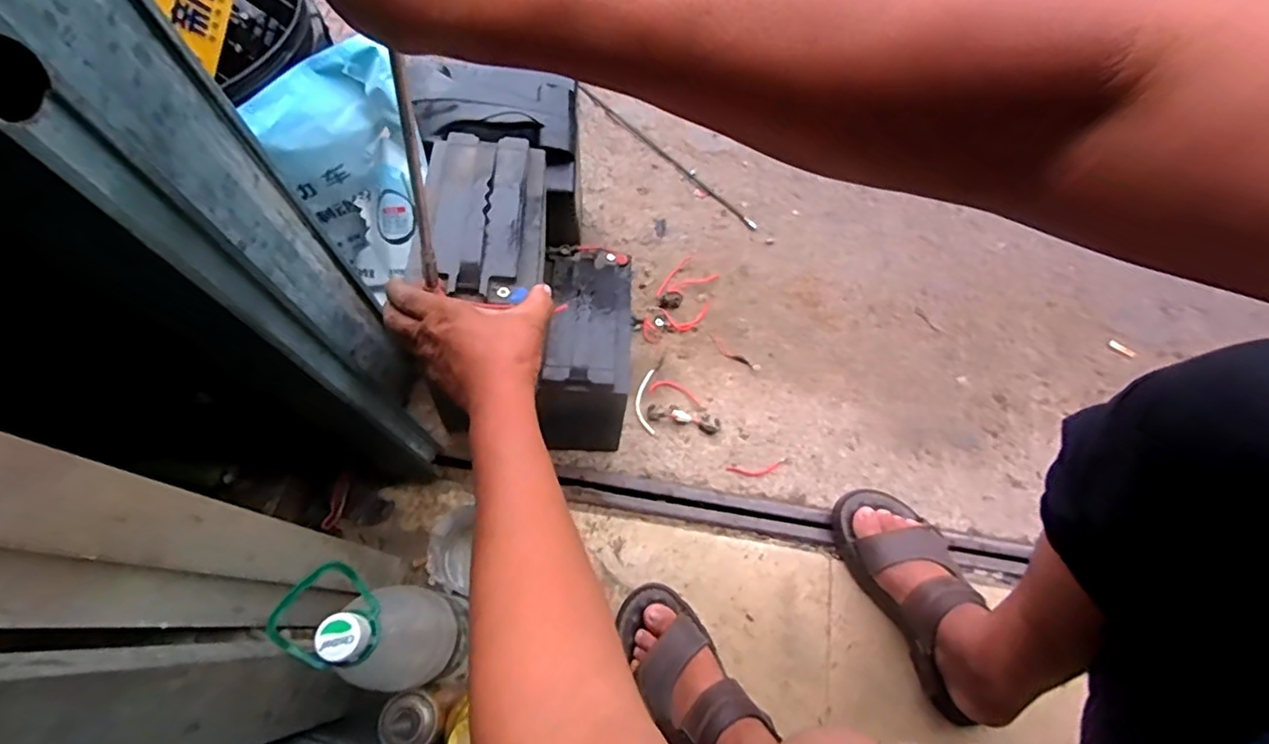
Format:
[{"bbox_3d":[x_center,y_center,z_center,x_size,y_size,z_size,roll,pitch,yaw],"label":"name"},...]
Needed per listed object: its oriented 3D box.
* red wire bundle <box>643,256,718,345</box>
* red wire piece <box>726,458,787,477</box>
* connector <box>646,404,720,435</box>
[{"bbox_3d":[0.076,-0.113,0.981,0.089,0.031,0.192,23,51,7],"label":"red wire bundle"},{"bbox_3d":[0.172,0.135,0.821,0.085,0.004,0.021,-7,68,-6],"label":"red wire piece"},{"bbox_3d":[0.070,0.064,0.844,0.104,0.013,0.027,13,67,2],"label":"connector"}]

